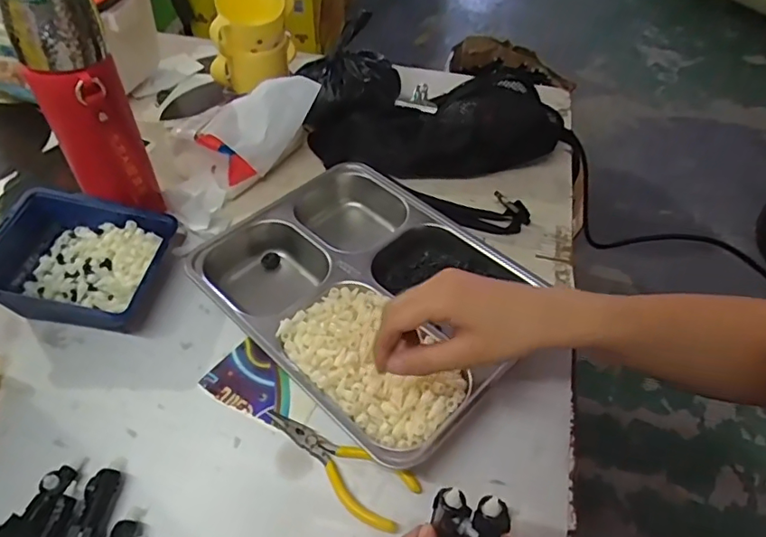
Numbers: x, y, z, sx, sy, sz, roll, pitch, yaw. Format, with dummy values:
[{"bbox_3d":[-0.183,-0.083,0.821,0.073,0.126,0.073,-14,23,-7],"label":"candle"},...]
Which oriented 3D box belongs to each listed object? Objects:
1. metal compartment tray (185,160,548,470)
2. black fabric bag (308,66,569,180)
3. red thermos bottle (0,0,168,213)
[{"bbox_3d":[-0.017,0.019,0.479,0.275,0.043,0.211,37,59,24],"label":"metal compartment tray"},{"bbox_3d":[0.064,-0.162,0.614,0.291,0.080,0.090,-5,52,-6],"label":"black fabric bag"},{"bbox_3d":[-0.245,-0.119,0.461,0.070,0.234,0.069,-24,55,-21],"label":"red thermos bottle"}]

